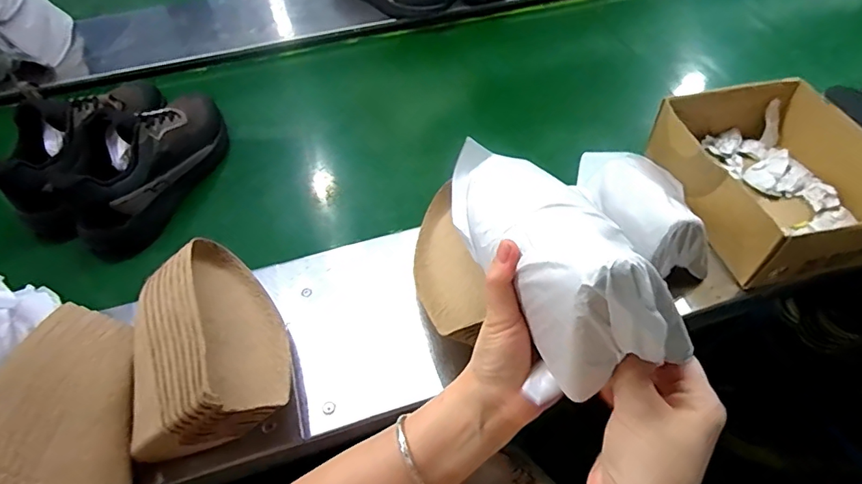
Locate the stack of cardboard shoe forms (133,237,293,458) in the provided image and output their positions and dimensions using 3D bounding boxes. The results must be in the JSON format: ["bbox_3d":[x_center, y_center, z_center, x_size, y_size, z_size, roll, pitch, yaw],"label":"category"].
[{"bbox_3d":[-0.222,0.091,0.494,0.127,0.095,0.196,-11,52,-7],"label":"stack of cardboard shoe forms"}]

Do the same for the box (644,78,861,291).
[{"bbox_3d":[0.456,-0.080,0.662,0.236,0.117,0.273,-12,52,-7],"label":"box"}]

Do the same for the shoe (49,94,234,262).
[{"bbox_3d":[-0.412,-0.121,0.724,0.108,0.141,0.281,20,55,18],"label":"shoe"}]

